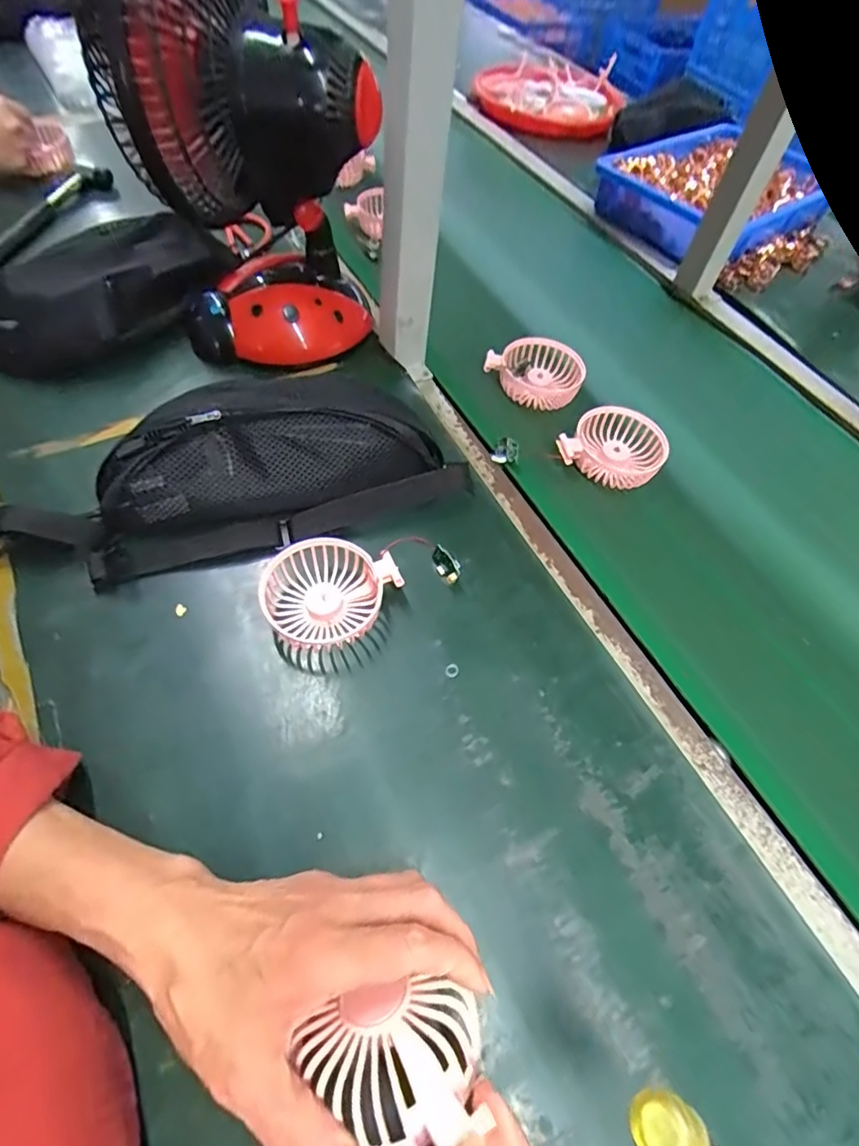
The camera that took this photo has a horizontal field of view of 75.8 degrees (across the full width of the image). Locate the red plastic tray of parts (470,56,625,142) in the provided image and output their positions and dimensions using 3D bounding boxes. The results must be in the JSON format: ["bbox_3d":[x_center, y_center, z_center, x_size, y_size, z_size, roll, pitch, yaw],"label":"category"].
[{"bbox_3d":[0.227,-0.879,1.023,0.278,0.067,0.183,-9,60,-8],"label":"red plastic tray of parts"}]

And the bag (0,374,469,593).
[{"bbox_3d":[-0.170,-0.082,0.455,0.389,0.076,0.125,-16,64,-12],"label":"bag"}]

